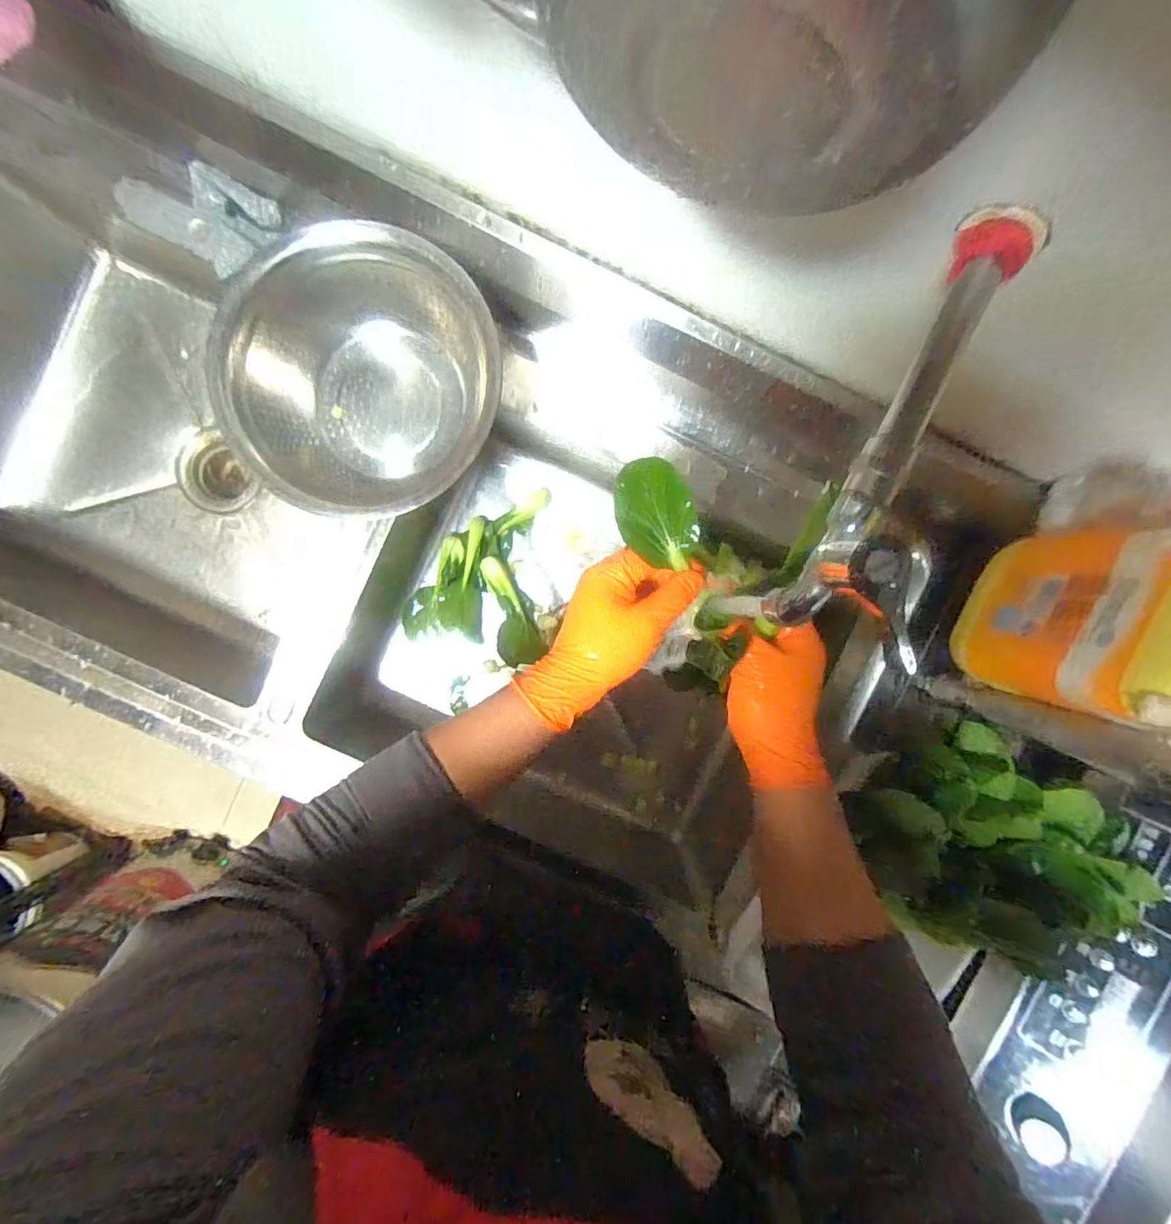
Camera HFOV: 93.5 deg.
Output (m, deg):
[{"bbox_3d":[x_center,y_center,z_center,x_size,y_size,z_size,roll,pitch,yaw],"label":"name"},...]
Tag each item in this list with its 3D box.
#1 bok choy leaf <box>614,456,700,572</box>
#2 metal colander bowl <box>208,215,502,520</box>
[{"bbox_3d":[0.052,-0.073,0.409,0.055,0.009,0.081,-21,94,0],"label":"bok choy leaf"},{"bbox_3d":[-0.203,-0.214,0.531,0.239,0.114,0.216,3,94,-2],"label":"metal colander bowl"}]

